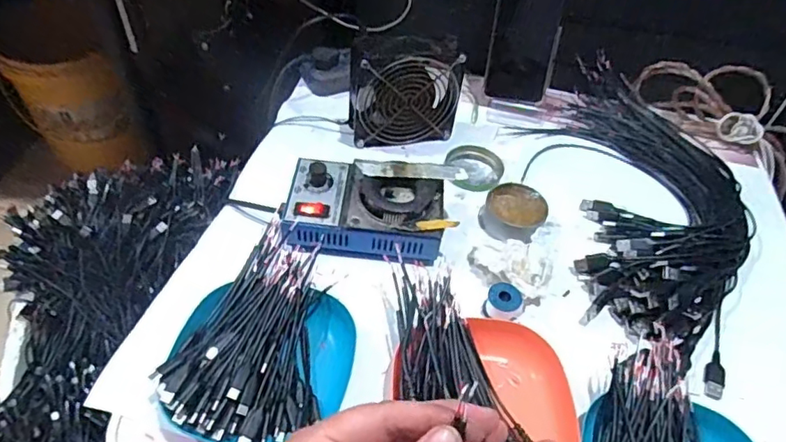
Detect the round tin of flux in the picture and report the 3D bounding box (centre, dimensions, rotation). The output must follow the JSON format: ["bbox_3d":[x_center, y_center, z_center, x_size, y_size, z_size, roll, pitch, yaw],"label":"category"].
[{"bbox_3d":[0.124,-0.008,0.577,0.062,0.033,0.056,28,53,17],"label":"round tin of flux"}]

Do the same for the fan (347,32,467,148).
[{"bbox_3d":[0.010,-0.146,0.628,0.128,0.119,0.047,-6,51,-10],"label":"fan"}]

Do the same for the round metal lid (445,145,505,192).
[{"bbox_3d":[0.094,-0.062,0.639,0.063,0.009,0.067,3,50,-3],"label":"round metal lid"}]

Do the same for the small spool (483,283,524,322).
[{"bbox_3d":[0.102,0.073,0.508,0.033,0.029,0.026,24,52,14],"label":"small spool"}]

